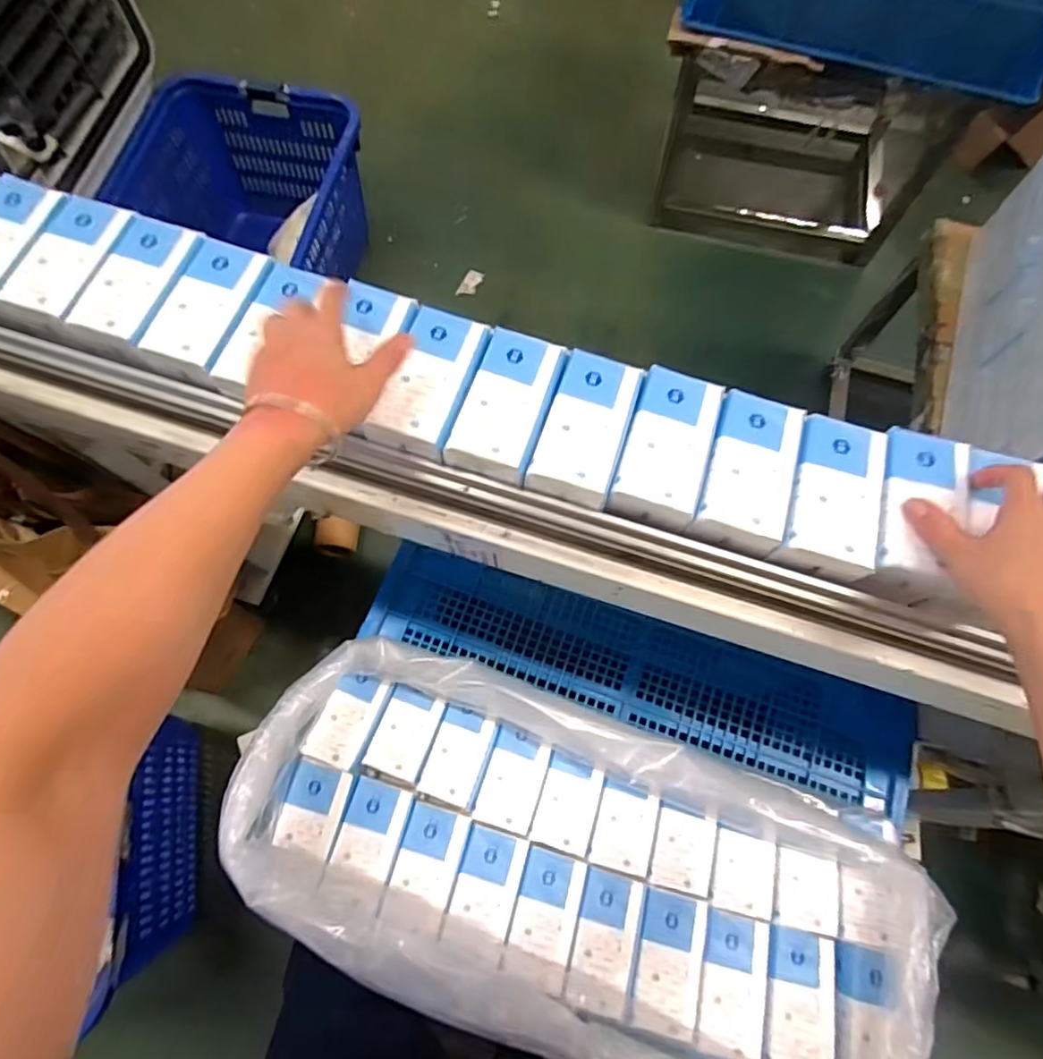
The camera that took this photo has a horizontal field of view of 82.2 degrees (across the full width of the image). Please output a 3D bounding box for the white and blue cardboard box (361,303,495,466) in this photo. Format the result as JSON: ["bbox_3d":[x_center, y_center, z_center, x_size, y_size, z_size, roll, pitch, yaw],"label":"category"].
[{"bbox_3d":[-0.074,-0.124,0.490,0.068,0.032,0.122,19,76,6],"label":"white and blue cardboard box"}]

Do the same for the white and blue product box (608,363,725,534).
[{"bbox_3d":[0.118,-0.066,0.483,0.065,0.032,0.122,17,69,5],"label":"white and blue product box"}]

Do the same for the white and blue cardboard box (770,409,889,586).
[{"bbox_3d":[0.245,-0.025,0.472,0.067,0.033,0.124,16,69,5],"label":"white and blue cardboard box"}]

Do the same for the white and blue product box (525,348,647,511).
[{"bbox_3d":[0.054,-0.083,0.485,0.064,0.029,0.121,17,69,6],"label":"white and blue product box"}]

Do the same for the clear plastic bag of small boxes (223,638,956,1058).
[{"bbox_3d":[0.060,0.324,0.558,0.635,0.120,0.281,19,69,6],"label":"clear plastic bag of small boxes"}]

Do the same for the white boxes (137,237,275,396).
[{"bbox_3d":[-0.259,-0.183,0.504,0.070,0.028,0.125,18,69,6],"label":"white boxes"}]

